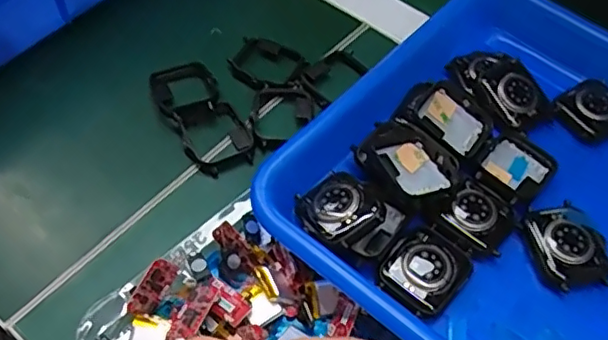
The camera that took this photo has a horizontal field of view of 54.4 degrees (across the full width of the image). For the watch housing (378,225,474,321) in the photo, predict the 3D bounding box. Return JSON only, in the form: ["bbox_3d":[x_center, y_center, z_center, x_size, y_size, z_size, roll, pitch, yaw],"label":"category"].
[{"bbox_3d":[0.060,0.048,0.289,0.037,0.008,0.042,34,59,19],"label":"watch housing"}]

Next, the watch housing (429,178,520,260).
[{"bbox_3d":[0.089,0.025,0.305,0.035,0.009,0.038,35,59,19],"label":"watch housing"}]

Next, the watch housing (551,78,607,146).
[{"bbox_3d":[0.174,-0.036,0.356,0.044,0.010,0.036,-30,62,-24],"label":"watch housing"}]

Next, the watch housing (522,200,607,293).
[{"bbox_3d":[0.133,0.039,0.301,0.037,0.010,0.042,-8,55,-10],"label":"watch housing"}]

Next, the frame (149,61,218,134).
[{"bbox_3d":[-0.072,-0.047,0.366,0.038,0.013,0.049,-19,58,-17],"label":"frame"}]

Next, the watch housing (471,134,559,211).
[{"bbox_3d":[0.116,0.001,0.325,0.035,0.009,0.046,36,59,20],"label":"watch housing"}]

